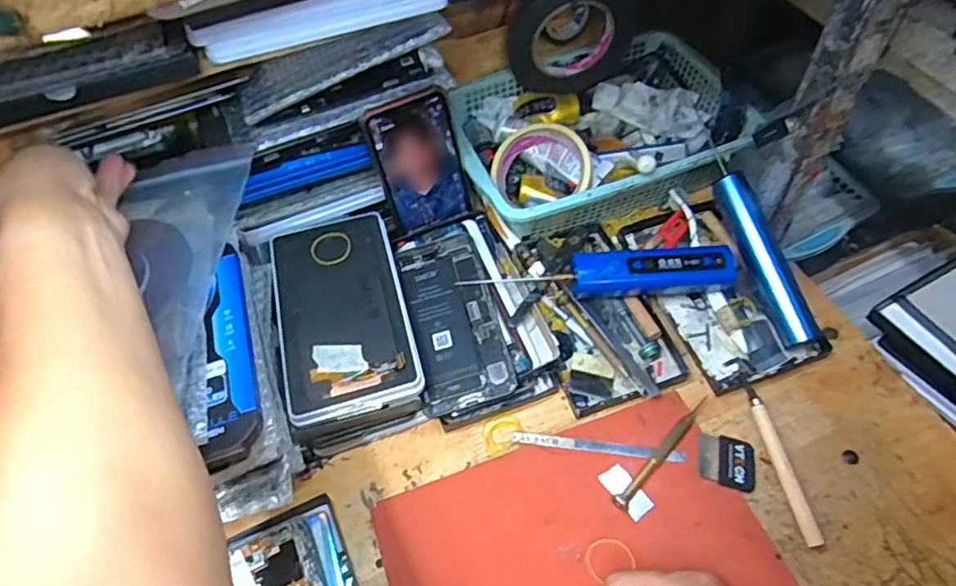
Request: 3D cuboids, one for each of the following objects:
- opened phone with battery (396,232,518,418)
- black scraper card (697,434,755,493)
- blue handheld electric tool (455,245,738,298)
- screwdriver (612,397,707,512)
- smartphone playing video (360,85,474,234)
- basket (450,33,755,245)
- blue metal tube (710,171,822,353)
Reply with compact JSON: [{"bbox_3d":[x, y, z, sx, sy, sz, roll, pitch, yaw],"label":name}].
[{"bbox_3d":[-0.022,0.020,0.509,0.072,0.015,0.157,-13,61,-8],"label":"opened phone with battery"},{"bbox_3d":[0.187,0.125,0.453,0.038,0.007,0.041,12,57,12],"label":"black scraper card"},{"bbox_3d":[0.104,-0.016,0.514,0.217,0.043,0.027,-3,55,2],"label":"blue handheld electric tool"},{"bbox_3d":[0.140,0.117,0.453,0.116,0.010,0.011,-40,62,-22],"label":"screwdriver"},{"bbox_3d":[-0.050,-0.113,0.538,0.074,0.123,0.017,-22,41,-7],"label":"smartphone playing video"},{"bbox_3d":[0.113,-0.160,0.597,0.265,0.064,0.192,-17,56,-7],"label":"basket"},{"bbox_3d":[0.243,-0.030,0.514,0.027,0.026,0.153,-16,75,-9],"label":"blue metal tube"}]

